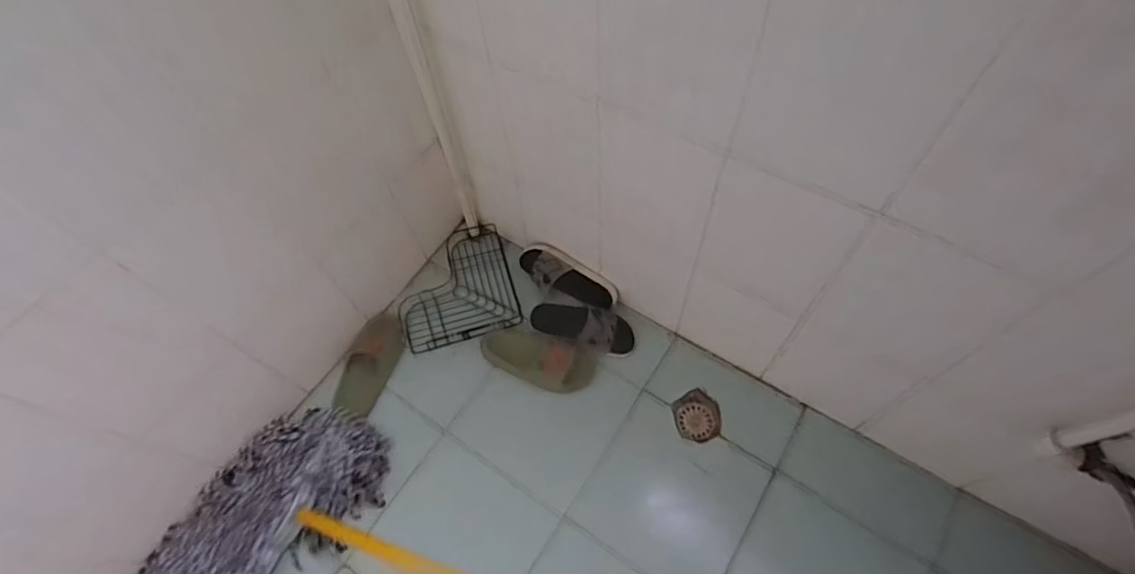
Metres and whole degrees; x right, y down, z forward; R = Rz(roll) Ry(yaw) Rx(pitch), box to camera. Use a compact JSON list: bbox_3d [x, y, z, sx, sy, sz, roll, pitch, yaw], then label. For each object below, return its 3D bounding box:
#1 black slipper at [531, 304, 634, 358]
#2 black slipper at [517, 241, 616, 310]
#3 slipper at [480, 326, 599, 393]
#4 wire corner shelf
[{"bbox_3d":[0.027,0.083,1.153,0.216,0.066,0.088,8,63,8],"label":"black slipper"},{"bbox_3d":[-0.002,-0.020,1.191,0.240,0.073,0.073,31,68,18],"label":"black slipper"},{"bbox_3d":[-0.066,0.145,1.144,0.249,0.065,0.115,21,66,14],"label":"slipper"},{"bbox_3d":[-0.250,-0.001,1.247,0.247,0.038,0.250,-17,63,-5],"label":"wire corner shelf"}]

